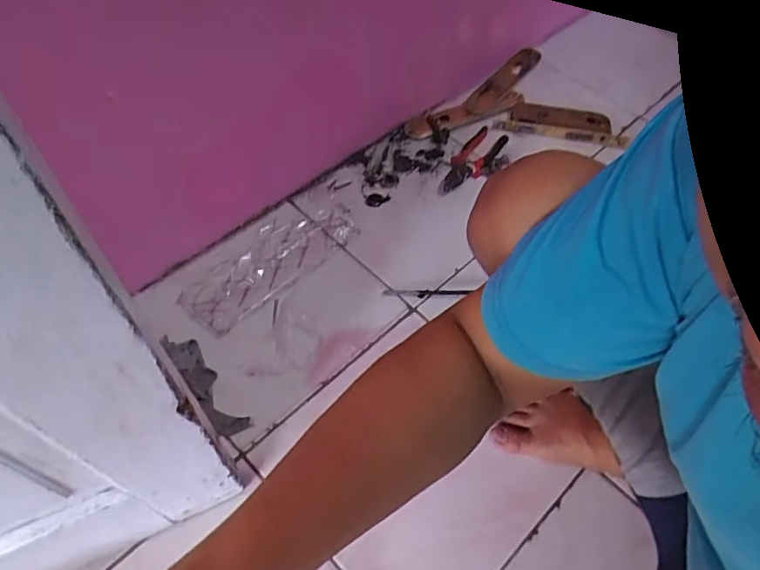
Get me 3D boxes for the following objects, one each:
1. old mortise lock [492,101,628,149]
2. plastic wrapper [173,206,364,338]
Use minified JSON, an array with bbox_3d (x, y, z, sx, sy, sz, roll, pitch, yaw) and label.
[{"bbox_3d":[0.318,-0.291,1.017,0.219,0.017,0.079,8,58,2],"label":"old mortise lock"},{"bbox_3d":[-0.160,-0.038,0.826,0.101,0.019,0.267,39,64,20],"label":"plastic wrapper"}]

